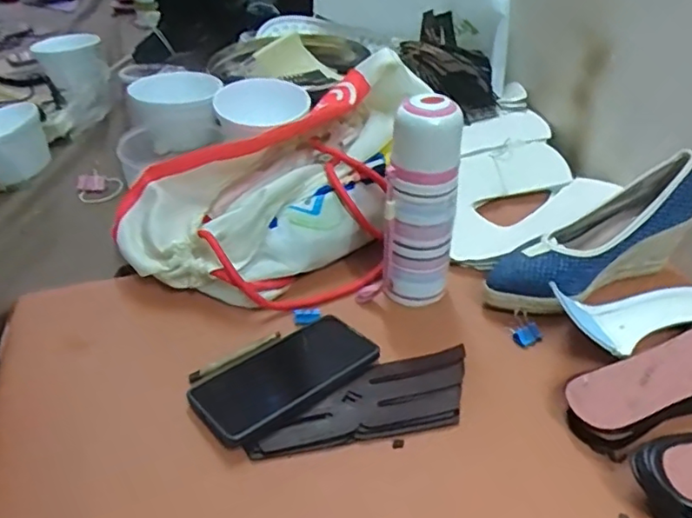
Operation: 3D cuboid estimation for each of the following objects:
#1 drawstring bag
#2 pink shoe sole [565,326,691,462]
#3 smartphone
[{"bbox_3d":[-0.068,-0.078,0.663,0.338,0.154,0.206,-20,42,-23],"label":"drawstring bag"},{"bbox_3d":[0.302,0.103,0.530,0.242,0.030,0.085,-13,40,-15],"label":"pink shoe sole"},{"bbox_3d":[-0.054,0.101,0.543,0.161,0.012,0.086,-25,40,-31],"label":"smartphone"}]

